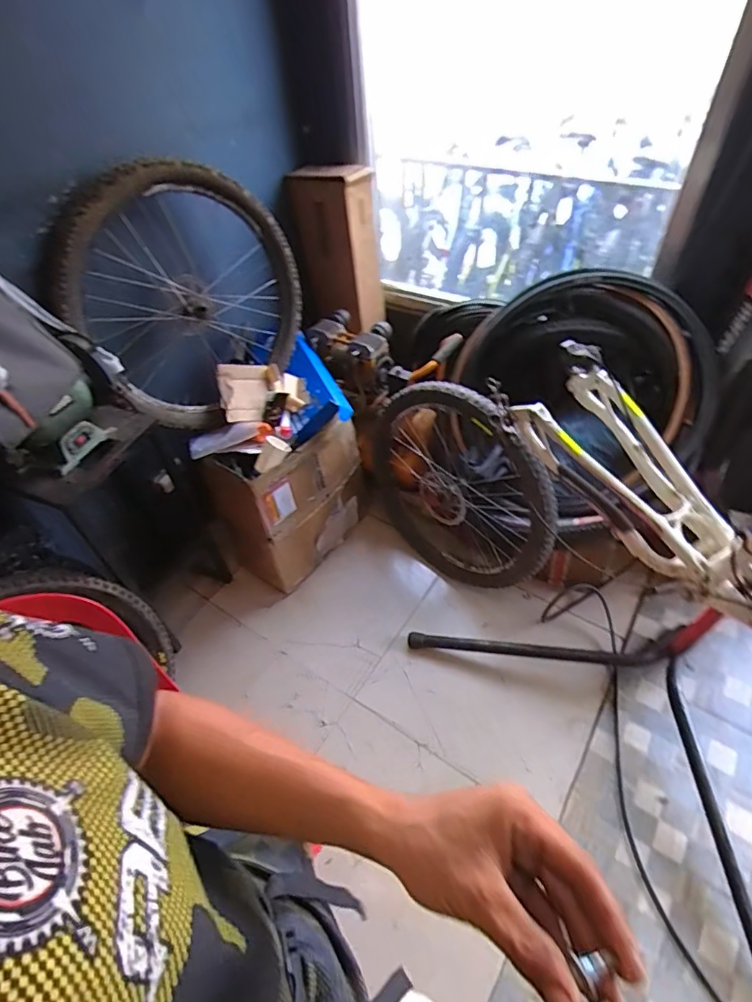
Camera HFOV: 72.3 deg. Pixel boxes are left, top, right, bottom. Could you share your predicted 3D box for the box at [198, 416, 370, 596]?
[{"bbox_3d":[-0.287,-0.050,1.664,0.359,0.495,0.443,32,59,28],"label":"box"}]

